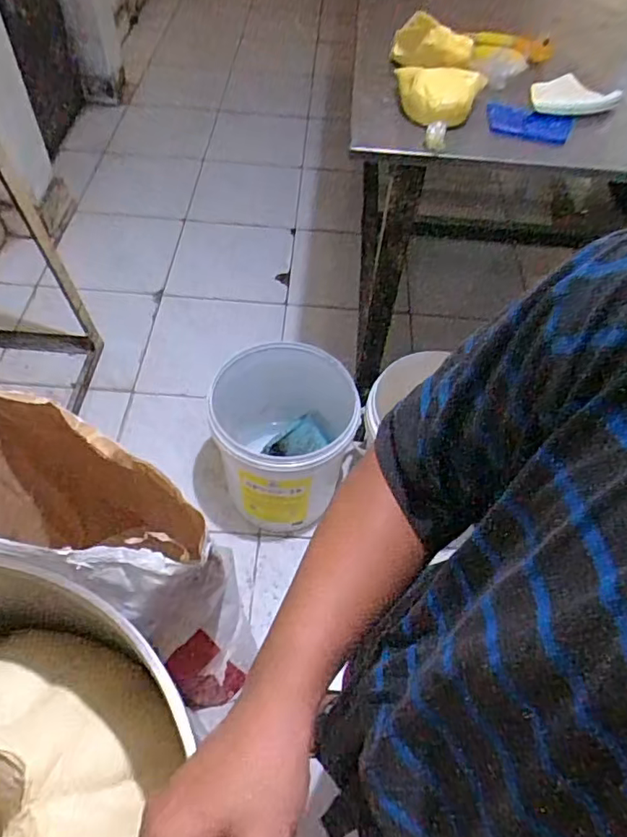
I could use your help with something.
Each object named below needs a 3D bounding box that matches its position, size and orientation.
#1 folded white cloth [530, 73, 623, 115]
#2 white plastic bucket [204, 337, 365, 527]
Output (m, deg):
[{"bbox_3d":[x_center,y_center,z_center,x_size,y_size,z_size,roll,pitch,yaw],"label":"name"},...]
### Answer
[{"bbox_3d":[0.397,-0.500,0.888,0.147,0.020,0.089,-23,58,-19],"label":"folded white cloth"},{"bbox_3d":[-0.047,0.065,1.349,0.322,0.383,0.305,1,53,-2],"label":"white plastic bucket"}]

